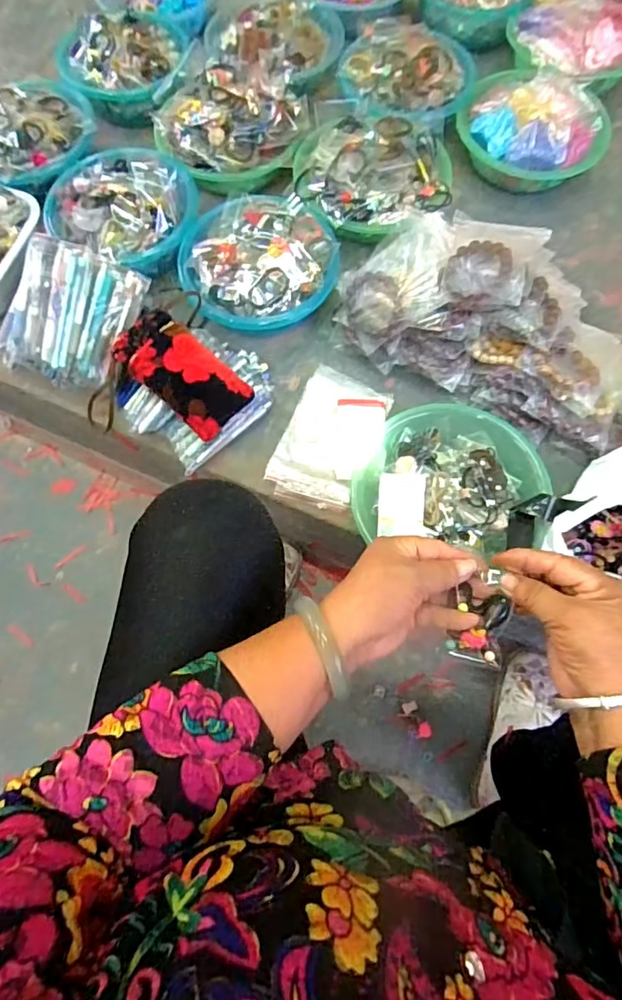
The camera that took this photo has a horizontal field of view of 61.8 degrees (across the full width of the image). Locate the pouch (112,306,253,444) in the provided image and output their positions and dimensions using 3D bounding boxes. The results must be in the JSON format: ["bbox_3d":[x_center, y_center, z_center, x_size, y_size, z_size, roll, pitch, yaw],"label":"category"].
[{"bbox_3d":[-0.171,-0.167,0.675,0.177,0.046,0.093,38,74,12],"label":"pouch"}]

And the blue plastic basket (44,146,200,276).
[{"bbox_3d":[-0.273,-0.426,0.775,0.212,0.068,0.196,-36,75,-12],"label":"blue plastic basket"}]

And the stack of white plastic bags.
[{"bbox_3d":[0.028,-0.086,0.719,0.121,0.012,0.193,22,72,7],"label":"stack of white plastic bags"}]

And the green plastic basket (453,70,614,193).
[{"bbox_3d":[0.357,-0.596,0.846,0.232,0.099,0.202,26,72,8],"label":"green plastic basket"}]

